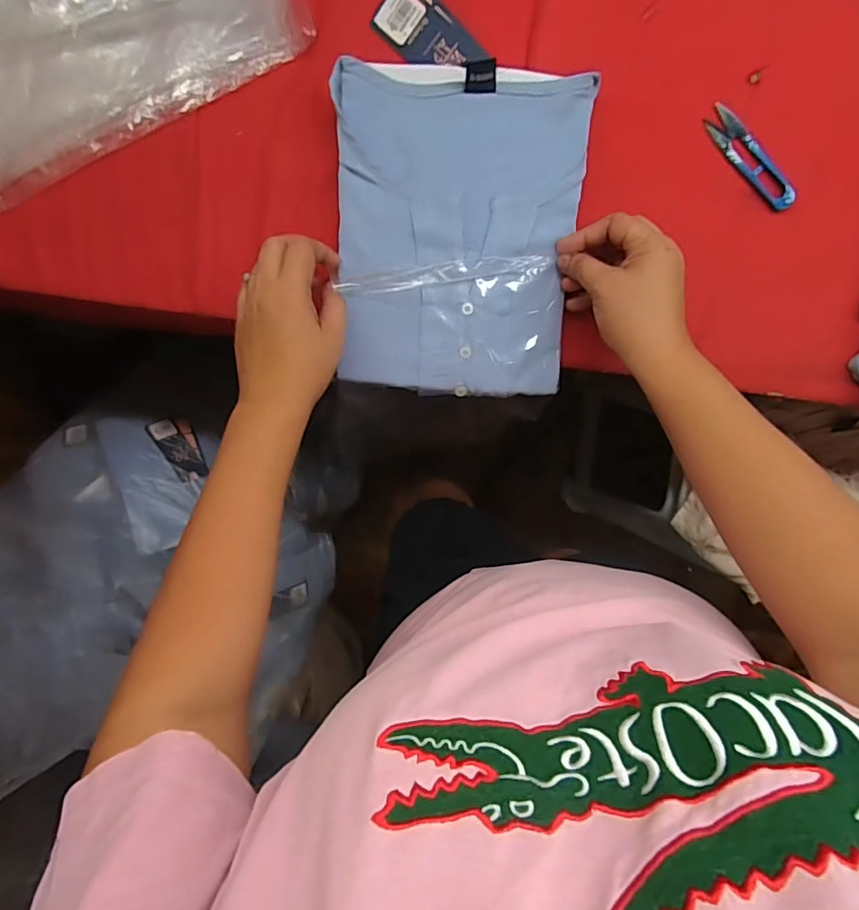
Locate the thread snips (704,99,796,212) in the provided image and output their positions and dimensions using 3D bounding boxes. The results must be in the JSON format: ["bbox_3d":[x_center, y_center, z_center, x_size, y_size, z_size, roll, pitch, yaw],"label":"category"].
[{"bbox_3d":[0.276,-0.254,0.439,0.028,0.008,0.104,-39,94,7],"label":"thread snips"}]

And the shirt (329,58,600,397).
[{"bbox_3d":[0.024,-0.184,0.441,0.202,0.037,0.256,3,98,2],"label":"shirt"}]

